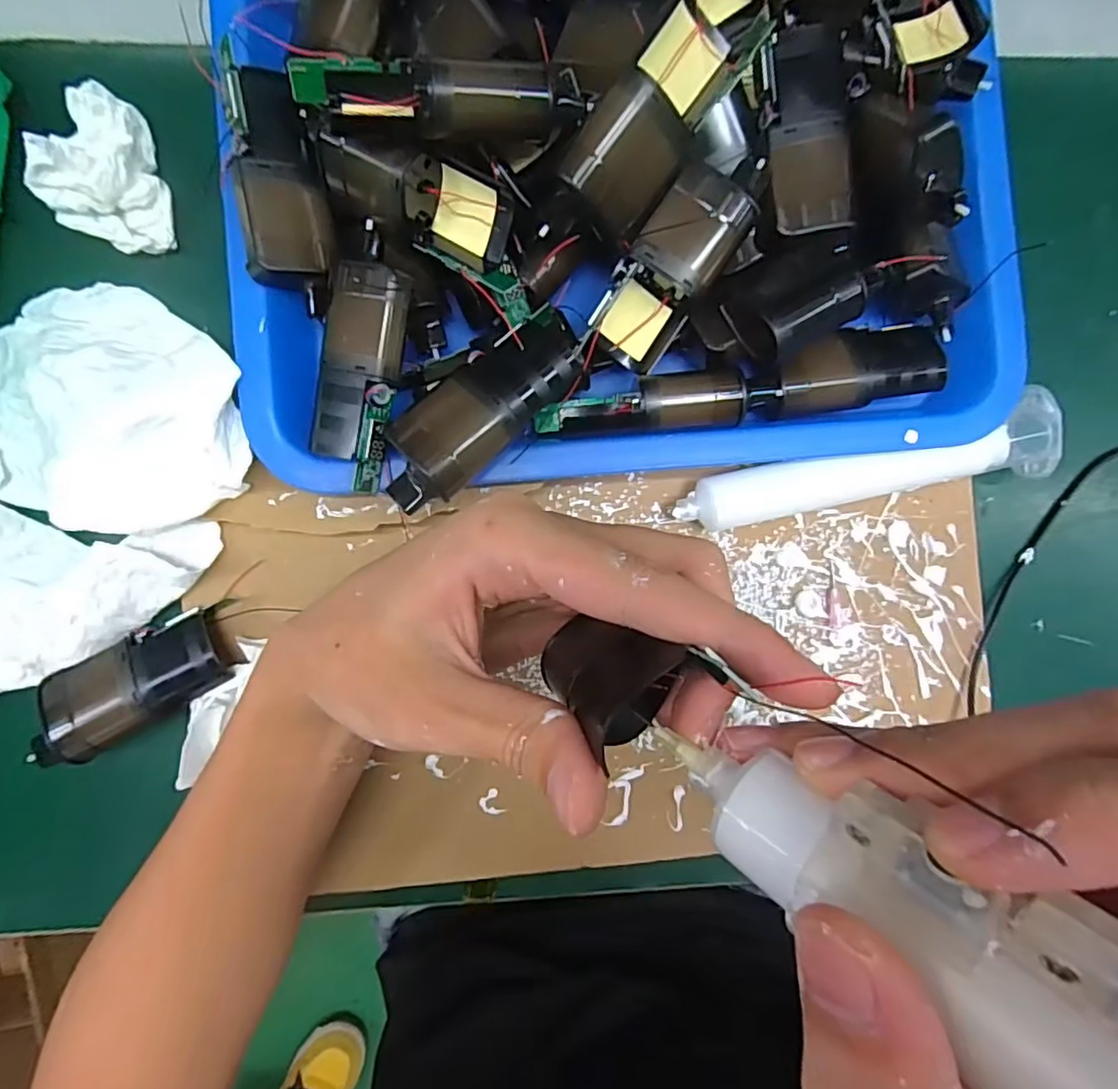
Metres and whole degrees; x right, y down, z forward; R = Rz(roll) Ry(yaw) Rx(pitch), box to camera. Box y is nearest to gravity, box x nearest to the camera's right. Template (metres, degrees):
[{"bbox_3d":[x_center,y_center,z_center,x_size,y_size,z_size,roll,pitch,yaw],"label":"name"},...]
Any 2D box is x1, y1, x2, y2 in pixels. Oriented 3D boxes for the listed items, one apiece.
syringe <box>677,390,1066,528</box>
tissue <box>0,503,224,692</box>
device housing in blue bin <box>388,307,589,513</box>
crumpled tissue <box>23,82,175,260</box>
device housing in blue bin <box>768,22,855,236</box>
[{"bbox_3d":[0.138,-0.035,0.282,0.170,0.029,0.035,-10,91,-5],"label":"syringe"},{"bbox_3d":[-0.202,0.024,0.249,0.106,0.037,0.084,1,89,-4],"label":"tissue"},{"bbox_3d":[-0.032,-0.052,0.243,0.090,0.026,0.036,-42,92,-3],"label":"device housing in blue bin"},{"bbox_3d":[-0.188,-0.160,0.256,0.041,0.032,0.059,11,88,-4],"label":"crumpled tissue"},{"bbox_3d":[0.100,-0.164,0.249,0.031,0.018,0.076,-5,89,-4],"label":"device housing in blue bin"}]

